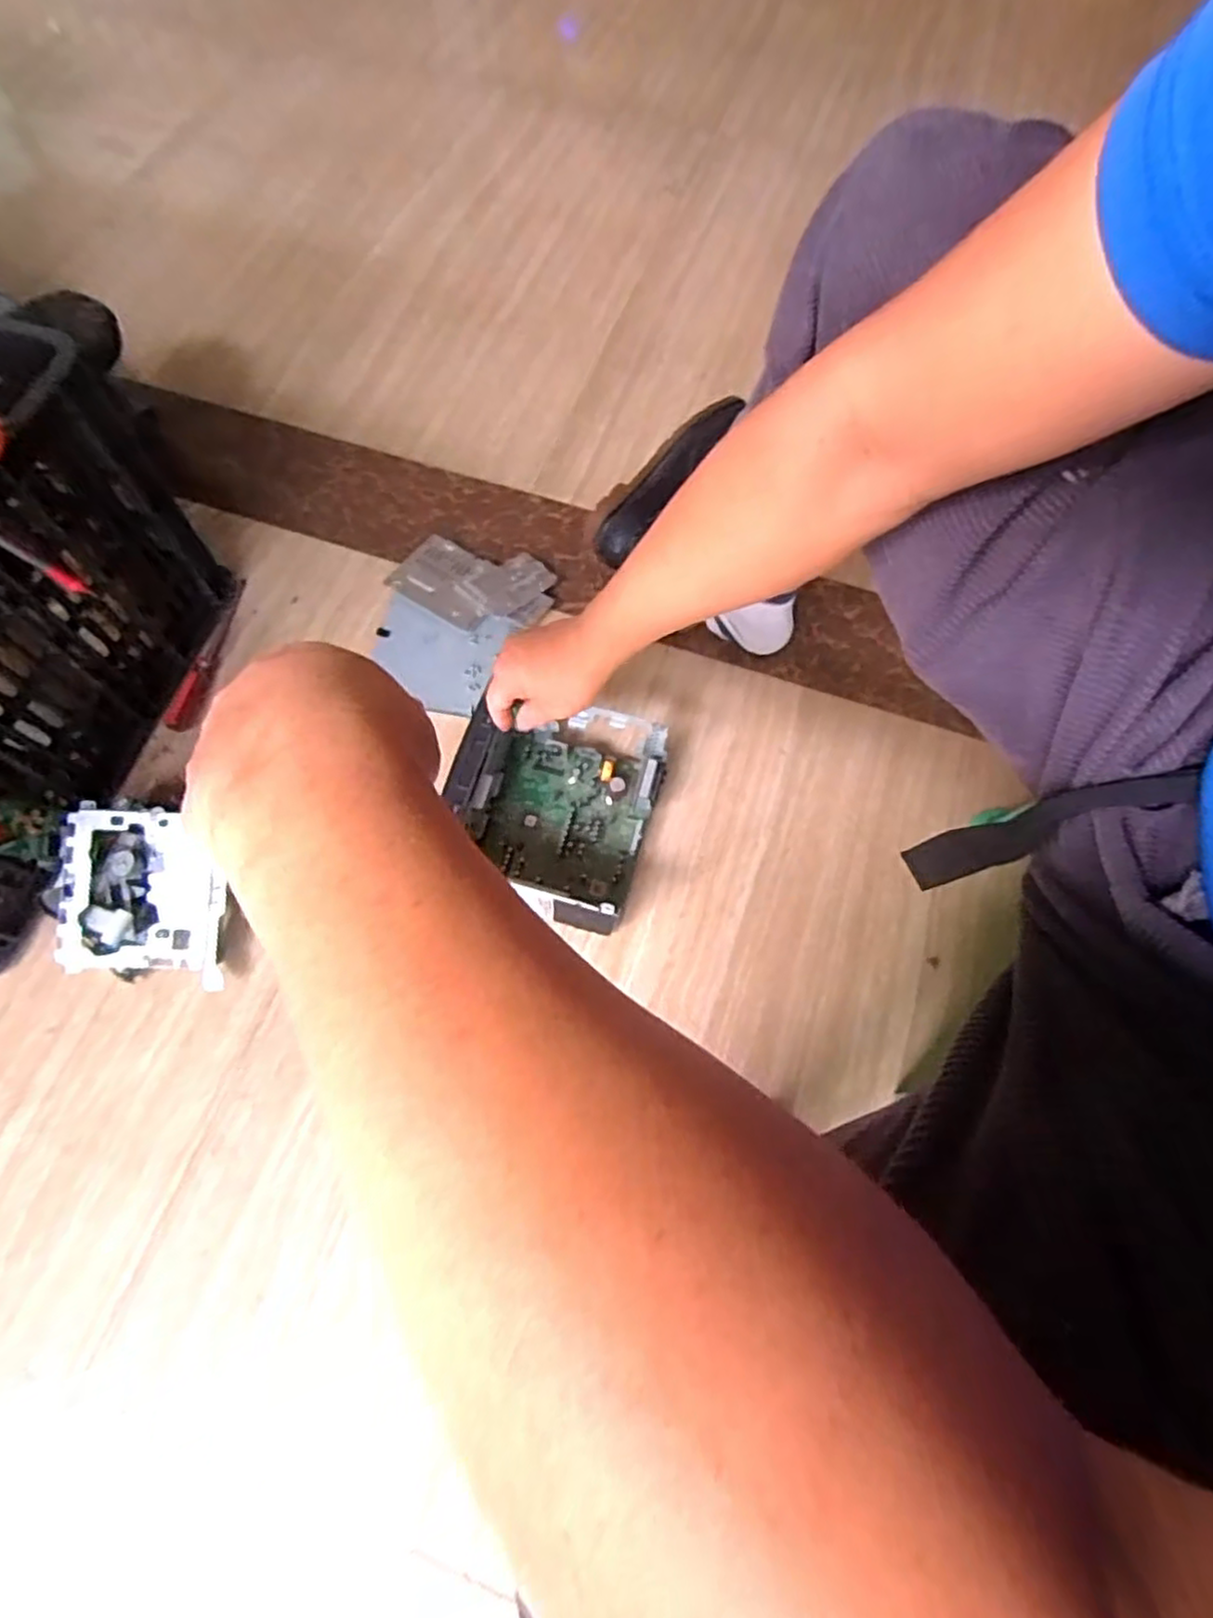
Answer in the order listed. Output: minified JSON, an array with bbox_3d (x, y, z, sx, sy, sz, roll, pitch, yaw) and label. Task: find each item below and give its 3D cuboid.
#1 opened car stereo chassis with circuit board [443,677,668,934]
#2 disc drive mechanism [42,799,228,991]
[{"bbox_3d":[-0.043,-0.012,0.660,0.167,0.119,0.189,18,70,6],"label":"opened car stereo chassis with circuit board"},{"bbox_3d":[-0.415,0.073,0.637,0.147,0.035,0.153,3,83,-2],"label":"disc drive mechanism"}]

